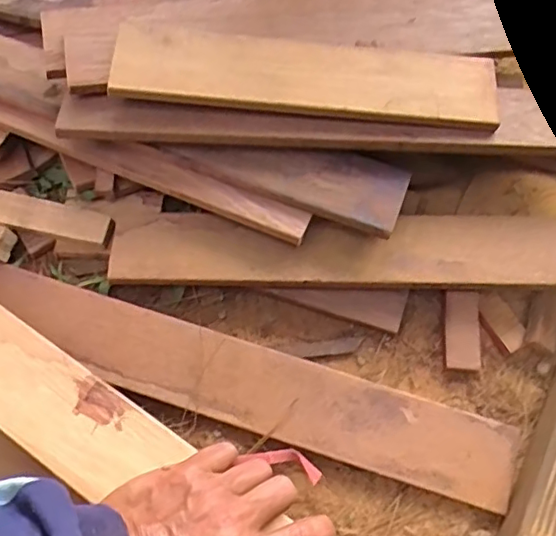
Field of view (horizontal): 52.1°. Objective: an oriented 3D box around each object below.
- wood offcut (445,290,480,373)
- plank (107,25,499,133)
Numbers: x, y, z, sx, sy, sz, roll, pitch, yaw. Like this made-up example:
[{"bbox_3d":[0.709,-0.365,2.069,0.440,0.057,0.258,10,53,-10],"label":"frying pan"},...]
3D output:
[{"bbox_3d":[0.151,0.052,0.465,0.028,0.009,0.064,3,80,-2],"label":"wood offcut"},{"bbox_3d":[0.022,-0.150,0.450,0.293,0.017,0.076,3,63,-2],"label":"plank"}]

